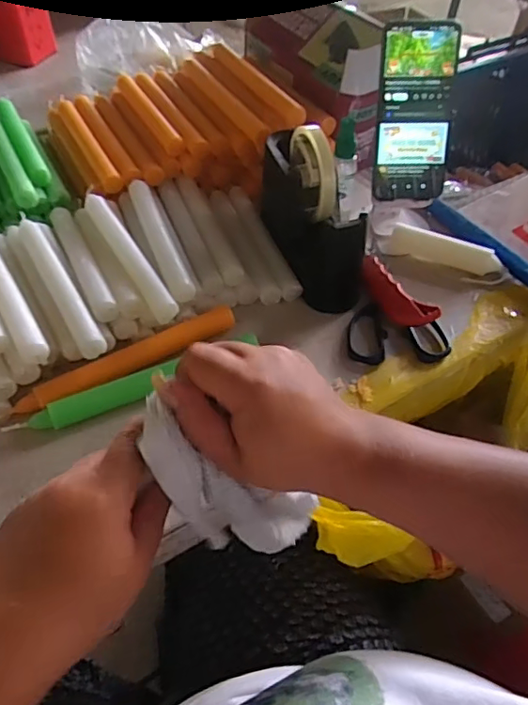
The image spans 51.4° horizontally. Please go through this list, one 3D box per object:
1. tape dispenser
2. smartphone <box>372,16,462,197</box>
[{"bbox_3d":[0.046,-0.149,0.564,0.063,0.131,0.179,-15,52,-13],"label":"tape dispenser"},{"bbox_3d":[0.151,-0.238,0.549,0.076,0.164,0.008,-1,24,1],"label":"smartphone"}]

